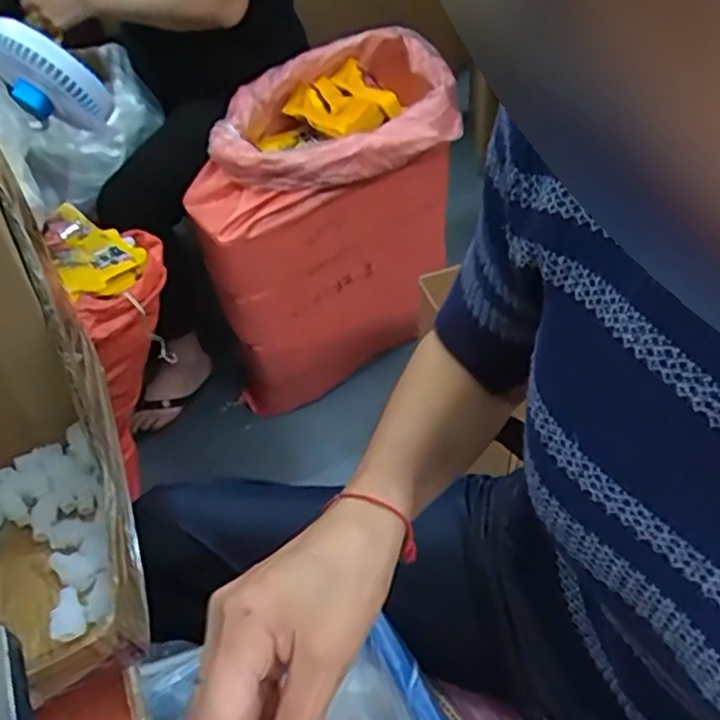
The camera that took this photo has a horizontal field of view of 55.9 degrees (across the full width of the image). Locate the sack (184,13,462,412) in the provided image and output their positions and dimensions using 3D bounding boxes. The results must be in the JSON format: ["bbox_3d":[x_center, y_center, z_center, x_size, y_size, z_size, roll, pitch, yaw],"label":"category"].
[{"bbox_3d":[-0.064,-0.242,1.307,0.475,0.561,0.276,-21,49,-15],"label":"sack"}]

